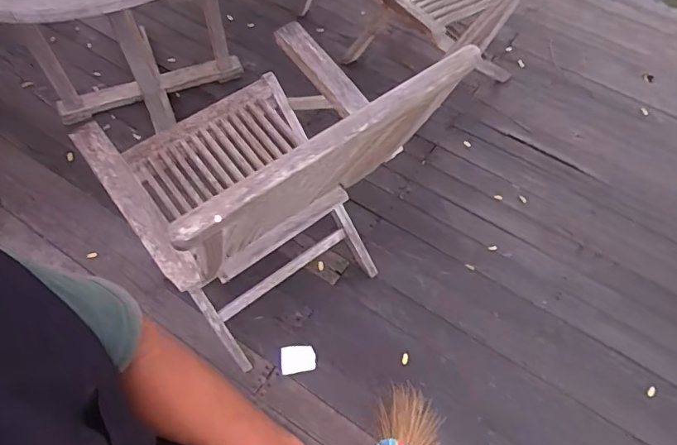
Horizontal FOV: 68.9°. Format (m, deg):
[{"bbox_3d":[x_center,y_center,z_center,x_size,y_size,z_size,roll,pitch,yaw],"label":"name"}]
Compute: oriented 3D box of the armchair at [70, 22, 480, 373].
[{"bbox_3d":[-0.182,-0.102,1.110,0.553,0.888,0.596,-35,67,-19],"label":"armchair"}]

